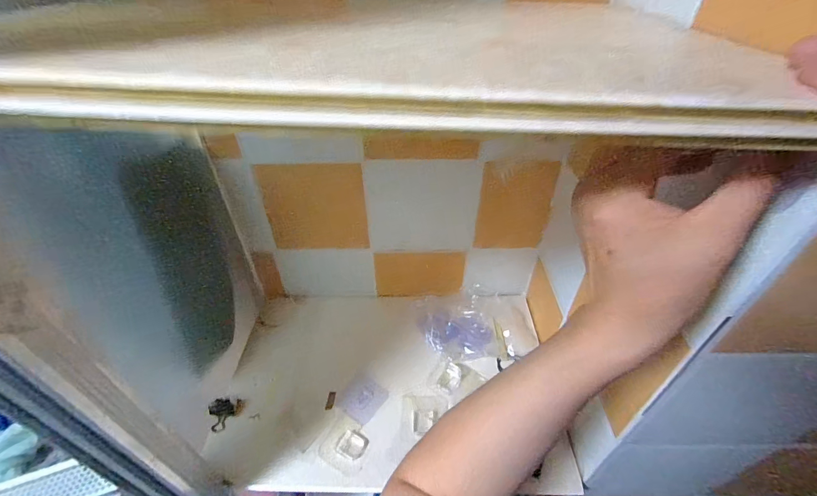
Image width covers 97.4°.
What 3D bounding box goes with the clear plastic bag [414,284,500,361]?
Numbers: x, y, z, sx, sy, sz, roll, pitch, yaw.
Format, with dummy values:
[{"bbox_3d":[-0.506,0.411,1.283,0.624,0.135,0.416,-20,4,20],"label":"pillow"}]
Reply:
[{"bbox_3d":[0.075,0.114,0.549,0.119,0.034,0.105,-4,40,-5],"label":"clear plastic bag"}]

